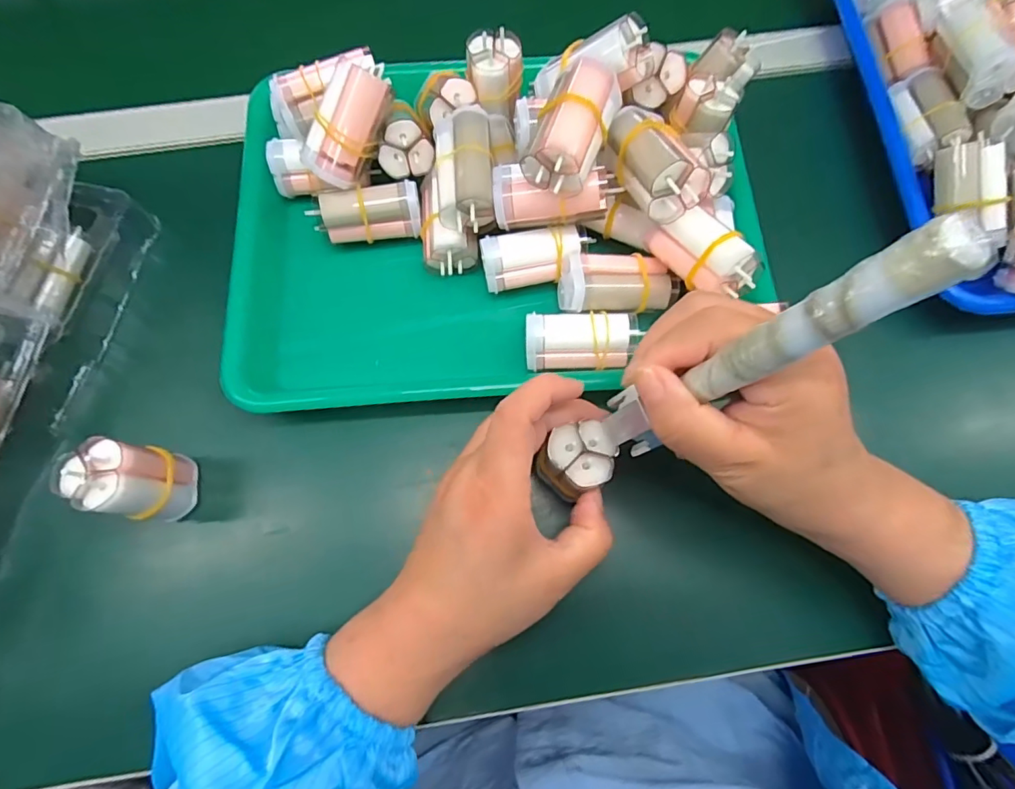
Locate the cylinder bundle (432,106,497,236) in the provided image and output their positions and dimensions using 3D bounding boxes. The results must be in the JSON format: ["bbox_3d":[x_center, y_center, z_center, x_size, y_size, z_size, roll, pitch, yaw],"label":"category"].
[{"bbox_3d":[-0.026,-0.135,0.309,0.034,0.030,0.070,-5,72,-2],"label":"cylinder bundle"}]

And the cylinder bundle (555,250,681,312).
[{"bbox_3d":[0.067,-0.067,0.312,0.070,0.028,0.036,0,72,0],"label":"cylinder bundle"}]

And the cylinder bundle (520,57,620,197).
[{"bbox_3d":[0.035,-0.140,0.275,0.036,0.034,0.067,25,86,8],"label":"cylinder bundle"}]

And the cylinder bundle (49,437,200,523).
[{"bbox_3d":[-0.200,0.046,0.277,0.036,0.060,0.037,11,72,4],"label":"cylinder bundle"}]

